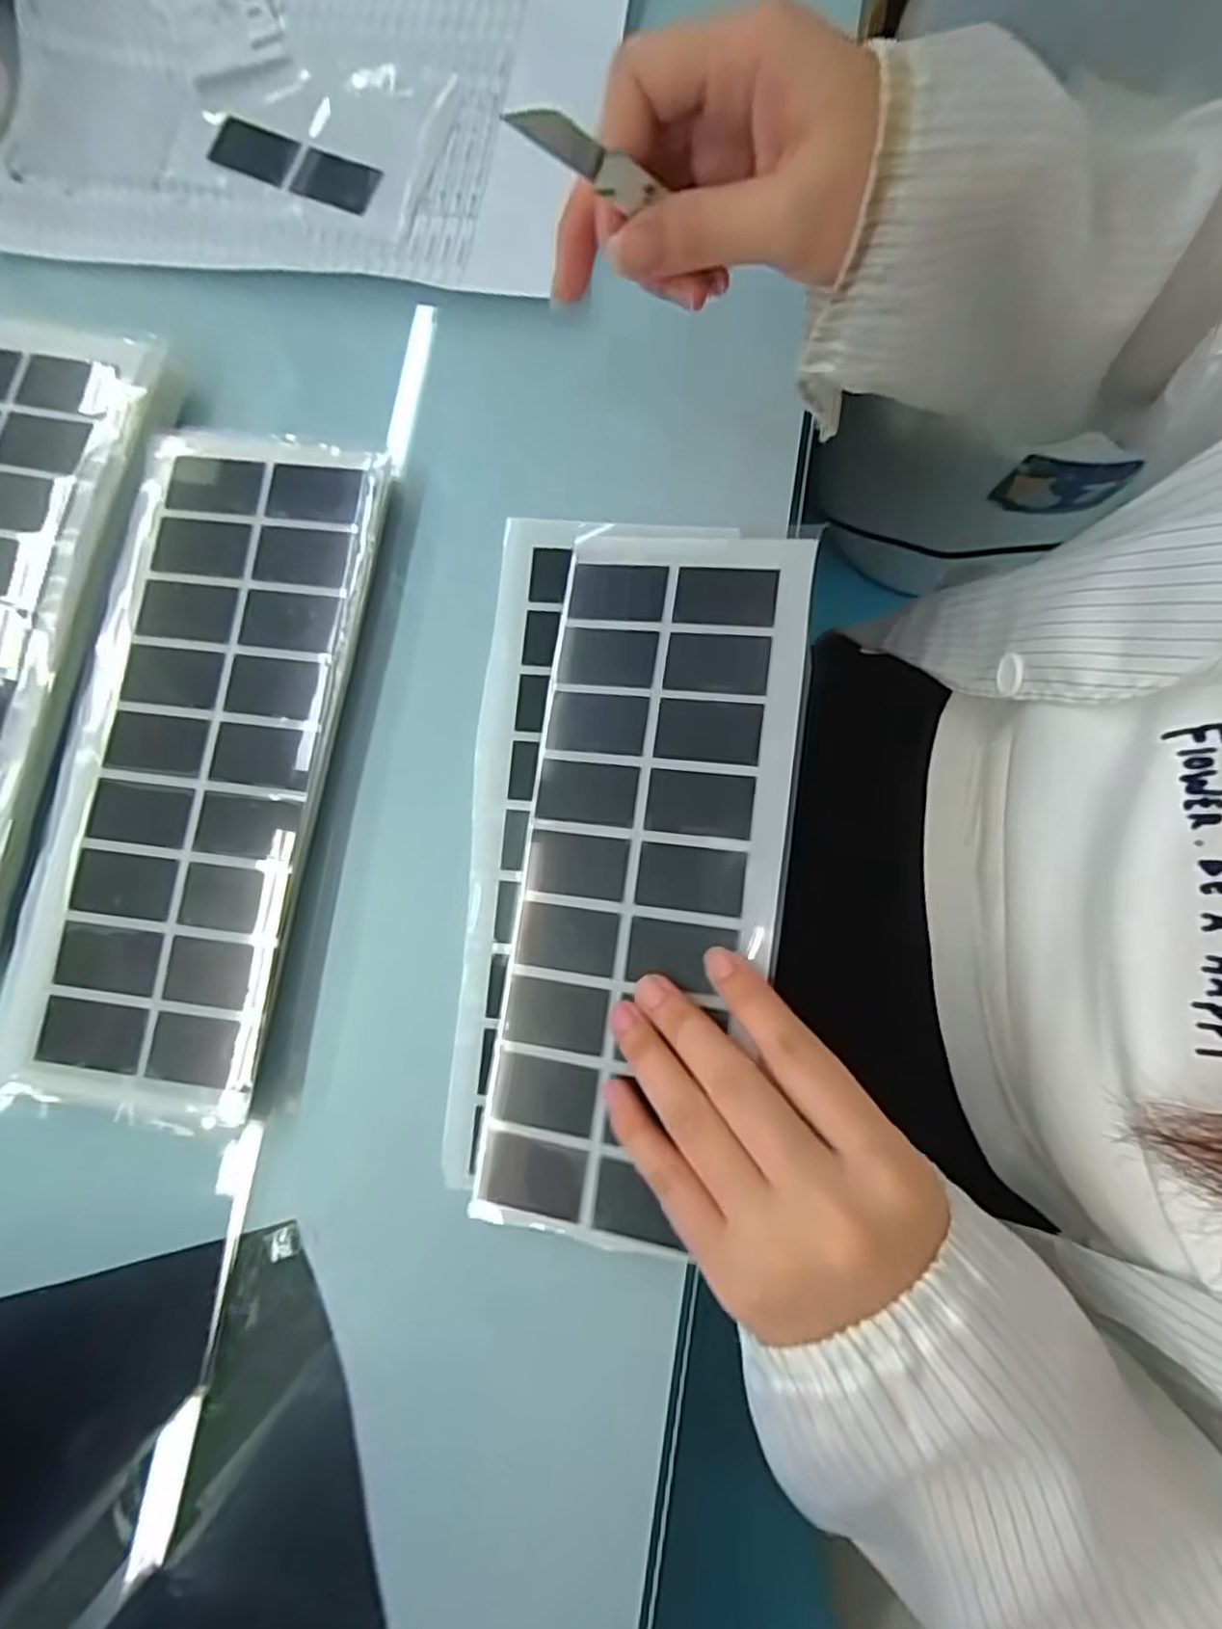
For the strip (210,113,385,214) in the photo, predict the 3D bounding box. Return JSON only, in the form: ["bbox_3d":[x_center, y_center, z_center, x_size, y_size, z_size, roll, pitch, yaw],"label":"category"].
[{"bbox_3d":[-0.155,-0.319,0.339,0.091,0.004,0.029,25,83,7],"label":"strip"}]

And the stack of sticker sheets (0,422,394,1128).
[{"bbox_3d":[-0.168,-0.026,0.281,0.106,0.009,0.277,8,82,4],"label":"stack of sticker sheets"}]

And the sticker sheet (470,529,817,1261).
[{"bbox_3d":[0.015,0.018,0.266,0.098,0.004,0.270,6,81,14],"label":"sticker sheet"}]

